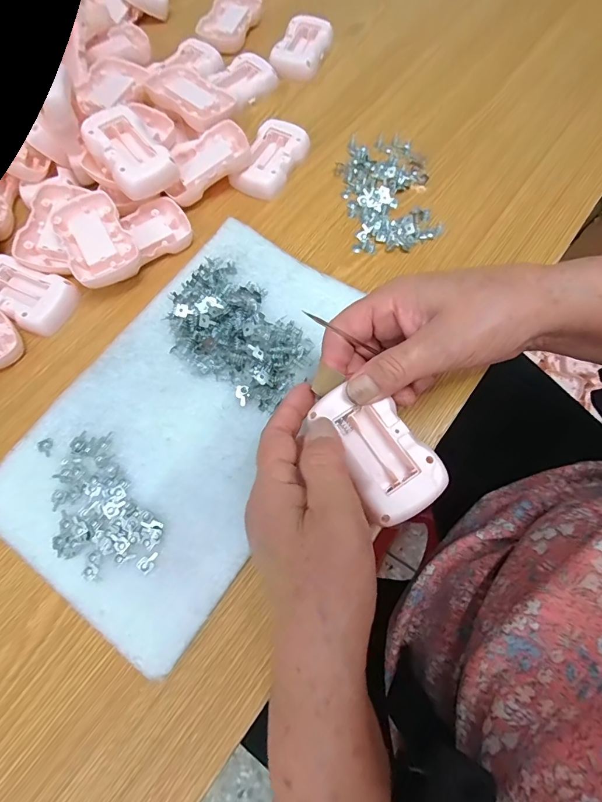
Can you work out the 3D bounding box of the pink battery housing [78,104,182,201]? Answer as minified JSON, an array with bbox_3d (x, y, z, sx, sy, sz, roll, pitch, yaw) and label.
[{"bbox_3d":[-0.151,-0.220,0.344,0.052,0.023,0.086,-37,74,-12],"label":"pink battery housing"}]

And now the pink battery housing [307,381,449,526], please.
[{"bbox_3d":[0.045,0.028,0.233,0.047,0.015,0.083,-33,75,-11],"label":"pink battery housing"}]

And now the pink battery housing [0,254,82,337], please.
[{"bbox_3d":[-0.237,-0.092,0.331,0.083,0.014,0.050,23,72,9],"label":"pink battery housing"}]

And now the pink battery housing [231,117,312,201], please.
[{"bbox_3d":[-0.030,-0.239,0.383,0.052,0.016,0.083,30,73,11],"label":"pink battery housing"}]

